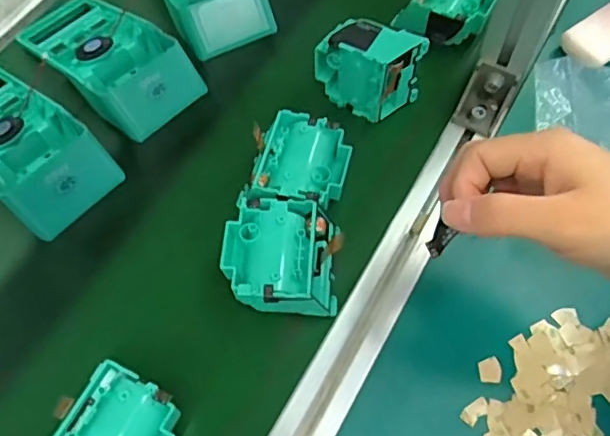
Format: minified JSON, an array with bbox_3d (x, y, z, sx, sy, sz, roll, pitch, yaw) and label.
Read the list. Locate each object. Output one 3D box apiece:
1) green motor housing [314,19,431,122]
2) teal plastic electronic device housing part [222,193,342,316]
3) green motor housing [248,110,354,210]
[{"bbox_3d":[0.050,-0.120,0.468,0.078,0.072,0.036,27,67,15],"label":"green motor housing"},{"bbox_3d":[-0.016,0.027,0.414,0.081,0.034,0.083,4,62,4],"label":"teal plastic electronic device housing part"},{"bbox_3d":[-0.004,-0.039,0.448,0.074,0.036,0.074,12,63,7],"label":"green motor housing"}]

